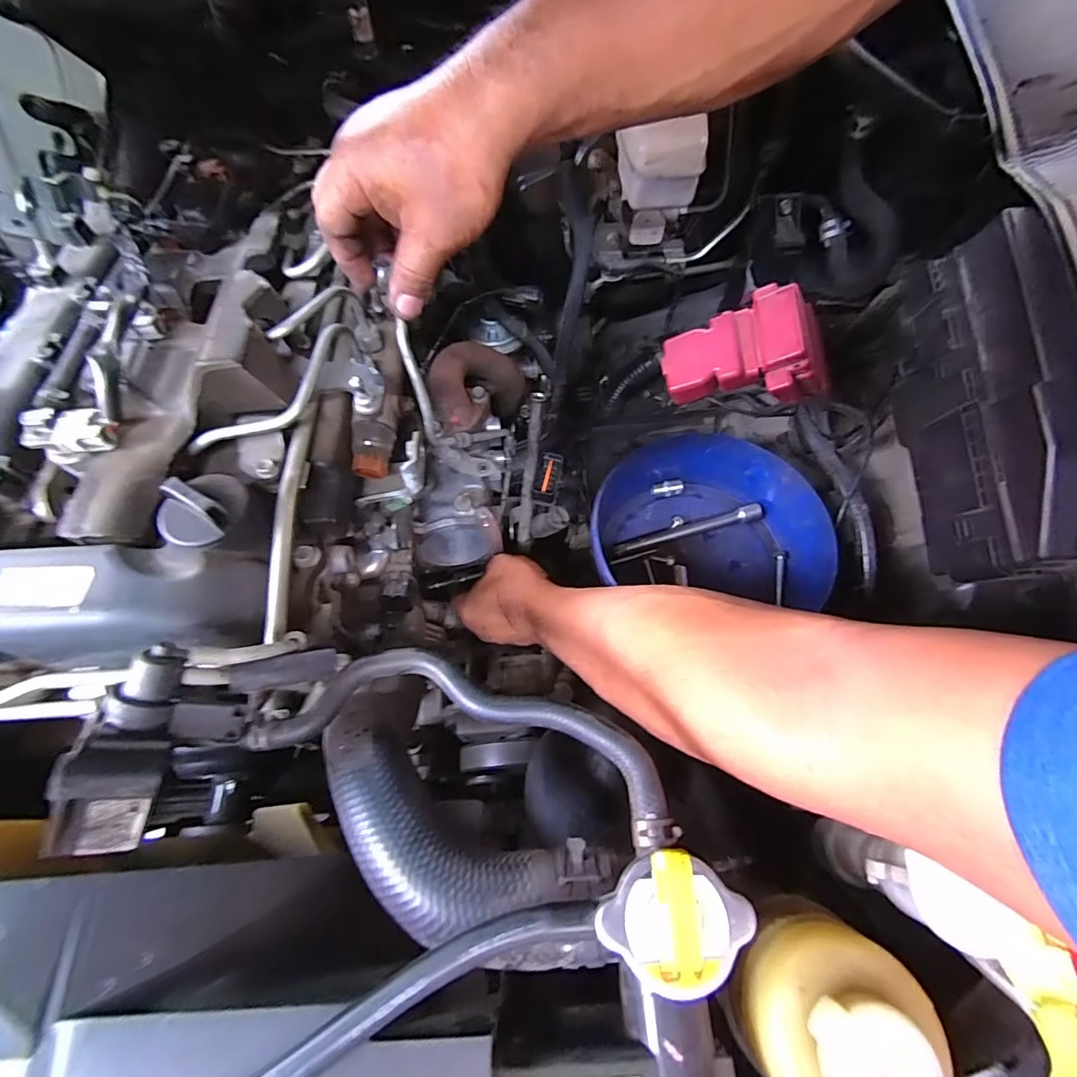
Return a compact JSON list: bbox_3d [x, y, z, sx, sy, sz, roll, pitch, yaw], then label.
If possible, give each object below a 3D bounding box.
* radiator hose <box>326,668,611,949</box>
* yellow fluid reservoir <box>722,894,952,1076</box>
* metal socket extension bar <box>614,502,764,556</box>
[{"bbox_3d":[-0.055,0.138,0.255,0.162,0.061,0.078,37,71,18],"label":"radiator hose"},{"bbox_3d":[0.129,0.216,0.206,0.072,0.070,0.100,-12,65,-4],"label":"yellow fluid reservoir"},{"bbox_3d":[0.148,-0.010,0.490,0.150,0.014,0.017,-13,65,-5],"label":"metal socket extension bar"}]

